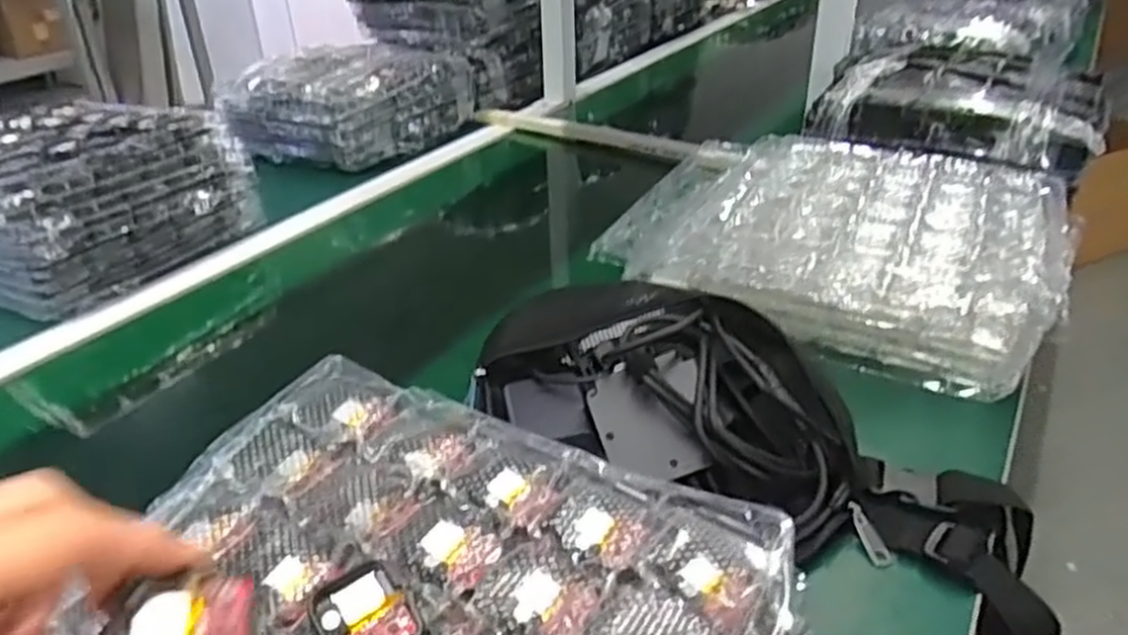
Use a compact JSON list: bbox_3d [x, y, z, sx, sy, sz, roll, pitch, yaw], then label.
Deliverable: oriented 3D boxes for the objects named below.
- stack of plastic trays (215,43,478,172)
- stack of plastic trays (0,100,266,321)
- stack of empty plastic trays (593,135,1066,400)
[{"bbox_3d":[-0.313,-0.330,1.182,0.240,0.119,0.302,16,35,27],"label":"stack of plastic trays"},{"bbox_3d":[-0.548,-0.138,0.874,0.300,0.124,0.293,17,36,29],"label":"stack of plastic trays"},{"bbox_3d":[0.267,-0.081,0.768,0.368,0.101,0.344,17,36,28],"label":"stack of empty plastic trays"}]

